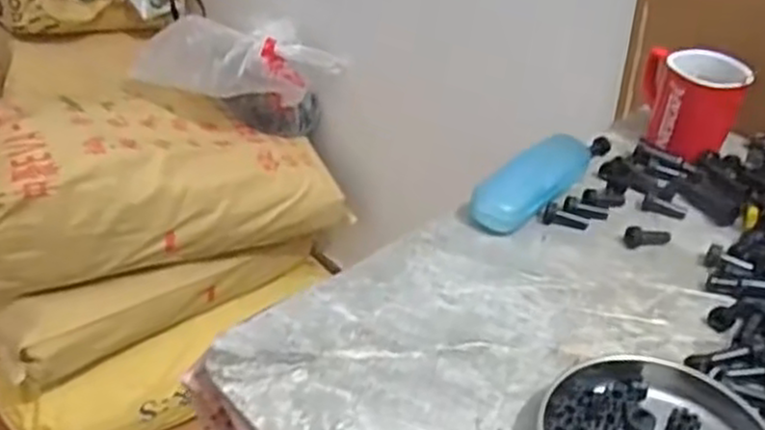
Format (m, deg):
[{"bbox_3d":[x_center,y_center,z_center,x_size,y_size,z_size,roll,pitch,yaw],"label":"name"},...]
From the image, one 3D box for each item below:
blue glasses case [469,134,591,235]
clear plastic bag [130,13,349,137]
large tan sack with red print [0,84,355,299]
[{"bbox_3d":[0.138,-0.033,0.663,0.048,0.032,0.148,33,46,32],"label":"blue glasses case"},{"bbox_3d":[-0.230,-0.207,1.246,0.327,0.210,0.137,-9,39,-17],"label":"clear plastic bag"},{"bbox_3d":[-0.398,-0.044,1.199,0.660,0.232,0.233,1,36,-31],"label":"large tan sack with red print"}]

